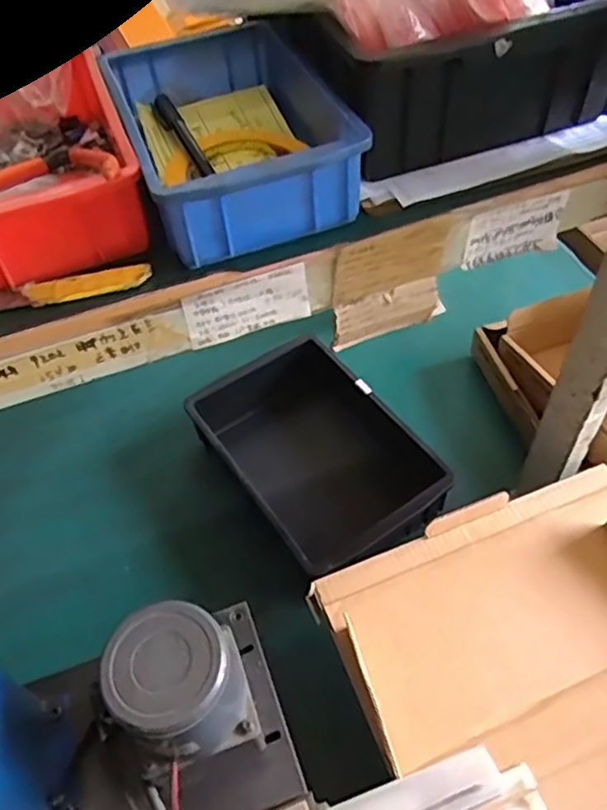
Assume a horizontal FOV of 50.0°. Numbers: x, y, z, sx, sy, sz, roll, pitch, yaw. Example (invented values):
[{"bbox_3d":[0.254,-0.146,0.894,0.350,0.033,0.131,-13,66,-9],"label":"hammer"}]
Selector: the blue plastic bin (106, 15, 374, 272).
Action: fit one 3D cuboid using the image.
[{"bbox_3d":[-0.052,-0.185,0.440,0.126,0.055,0.186,-18,53,-10],"label":"blue plastic bin"}]

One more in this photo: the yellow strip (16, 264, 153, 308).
[{"bbox_3d":[-0.130,-0.072,0.391,0.075,0.007,0.017,-10,52,-4],"label":"yellow strip"}]

